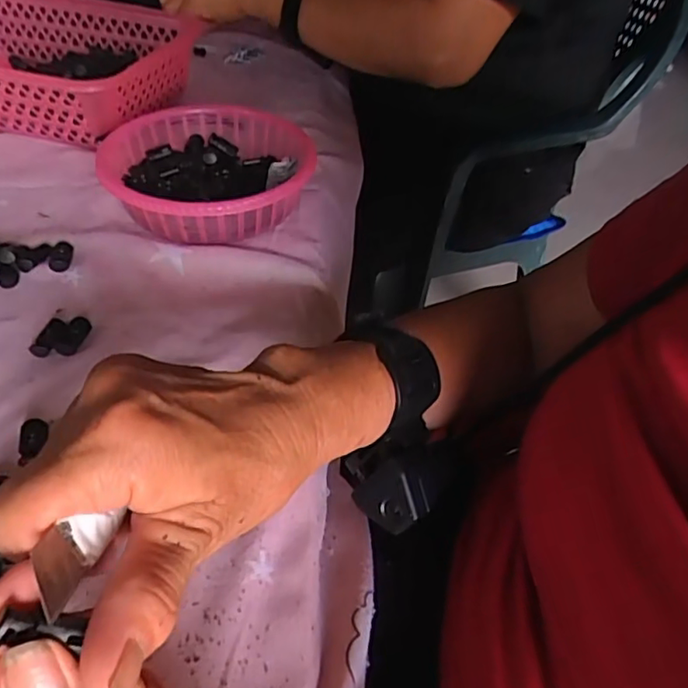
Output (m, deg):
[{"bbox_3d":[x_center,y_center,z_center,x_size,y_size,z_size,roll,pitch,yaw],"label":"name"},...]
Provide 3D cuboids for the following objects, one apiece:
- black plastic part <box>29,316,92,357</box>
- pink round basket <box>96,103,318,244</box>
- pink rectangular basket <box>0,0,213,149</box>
[{"bbox_3d":[-0.184,-0.006,0.382,0.026,0.008,0.038,10,45,3],"label":"black plastic part"},{"bbox_3d":[-0.113,-0.143,0.494,0.164,0.054,0.169,3,45,-3],"label":"pink round basket"},{"bbox_3d":[-0.327,-0.294,0.611,0.296,0.082,0.211,13,45,7],"label":"pink rectangular basket"}]

